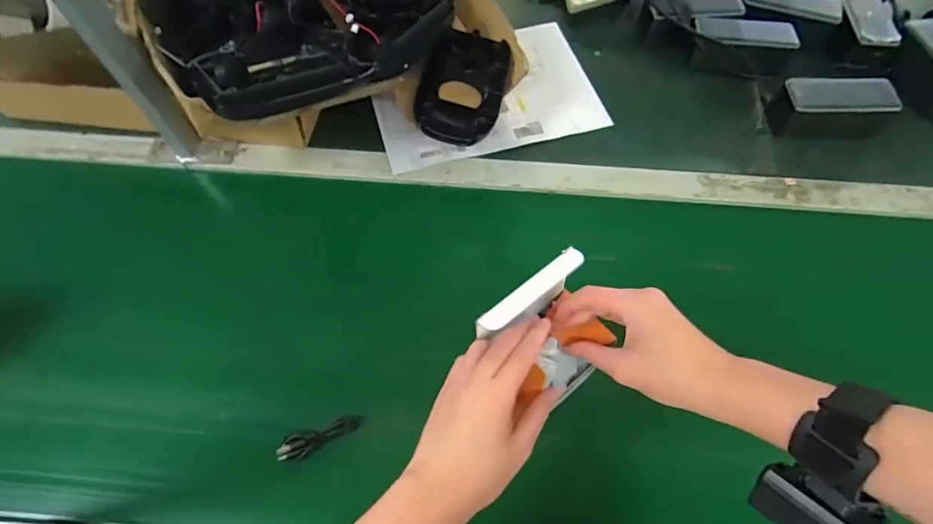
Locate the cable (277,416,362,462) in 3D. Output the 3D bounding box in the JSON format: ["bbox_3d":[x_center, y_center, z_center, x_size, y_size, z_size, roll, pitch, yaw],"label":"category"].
[{"bbox_3d":[-0.137,0.166,0.457,0.074,0.015,0.023,-15,62,-8],"label":"cable"}]

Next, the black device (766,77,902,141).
[{"bbox_3d":[0.458,-0.192,0.614,0.140,0.057,0.059,-1,61,0],"label":"black device"}]

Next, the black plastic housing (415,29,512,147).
[{"bbox_3d":[-0.001,-0.205,0.581,0.100,0.047,0.154,10,61,6],"label":"black plastic housing"}]

